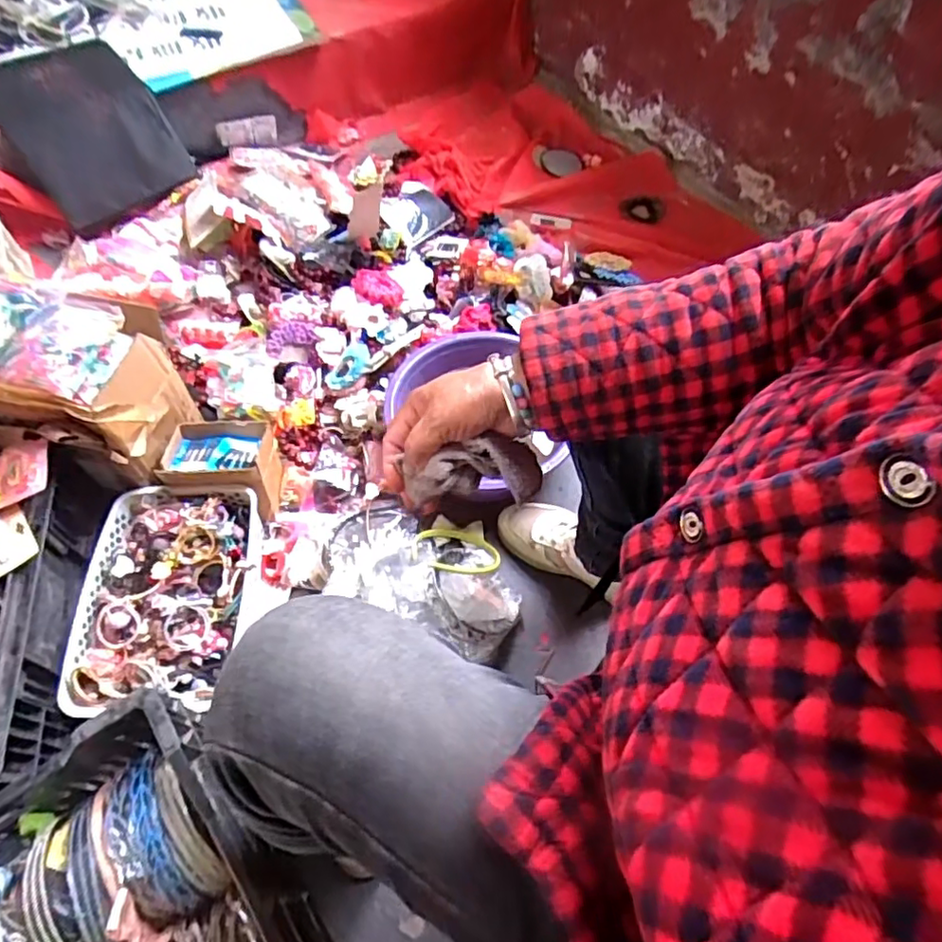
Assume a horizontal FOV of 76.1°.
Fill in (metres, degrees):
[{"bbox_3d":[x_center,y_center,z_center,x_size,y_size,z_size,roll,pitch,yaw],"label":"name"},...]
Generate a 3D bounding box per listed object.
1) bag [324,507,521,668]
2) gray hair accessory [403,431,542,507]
[{"bbox_3d":[-0.066,0.125,0.795,0.270,0.121,0.195,19,60,10],"label":"bag"},{"bbox_3d":[0.005,-0.001,0.458,0.095,0.040,0.034,-5,59,-11],"label":"gray hair accessory"}]

